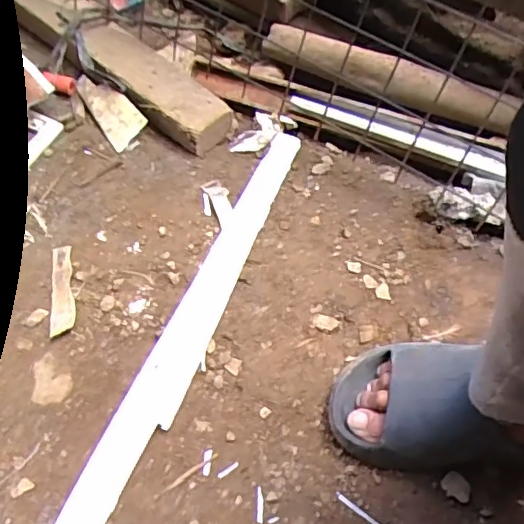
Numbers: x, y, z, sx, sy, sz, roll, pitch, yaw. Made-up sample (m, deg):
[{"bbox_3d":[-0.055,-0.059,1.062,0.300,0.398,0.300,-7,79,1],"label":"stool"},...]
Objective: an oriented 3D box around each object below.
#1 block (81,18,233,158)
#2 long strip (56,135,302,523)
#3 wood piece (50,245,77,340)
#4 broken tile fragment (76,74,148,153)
[{"bbox_3d":[-0.143,-0.239,0.727,0.085,0.042,0.250,-38,70,-21],"label":"block"},{"bbox_3d":[-0.073,0.067,0.587,0.051,0.013,0.563,21,63,10],"label":"long strip"},{"bbox_3d":[-0.212,0.028,0.596,0.024,0.007,0.103,-7,62,-7],"label":"wood piece"},{"bbox_3d":[-0.193,-0.200,0.719,0.052,0.015,0.126,-38,68,7],"label":"broken tile fragment"}]

